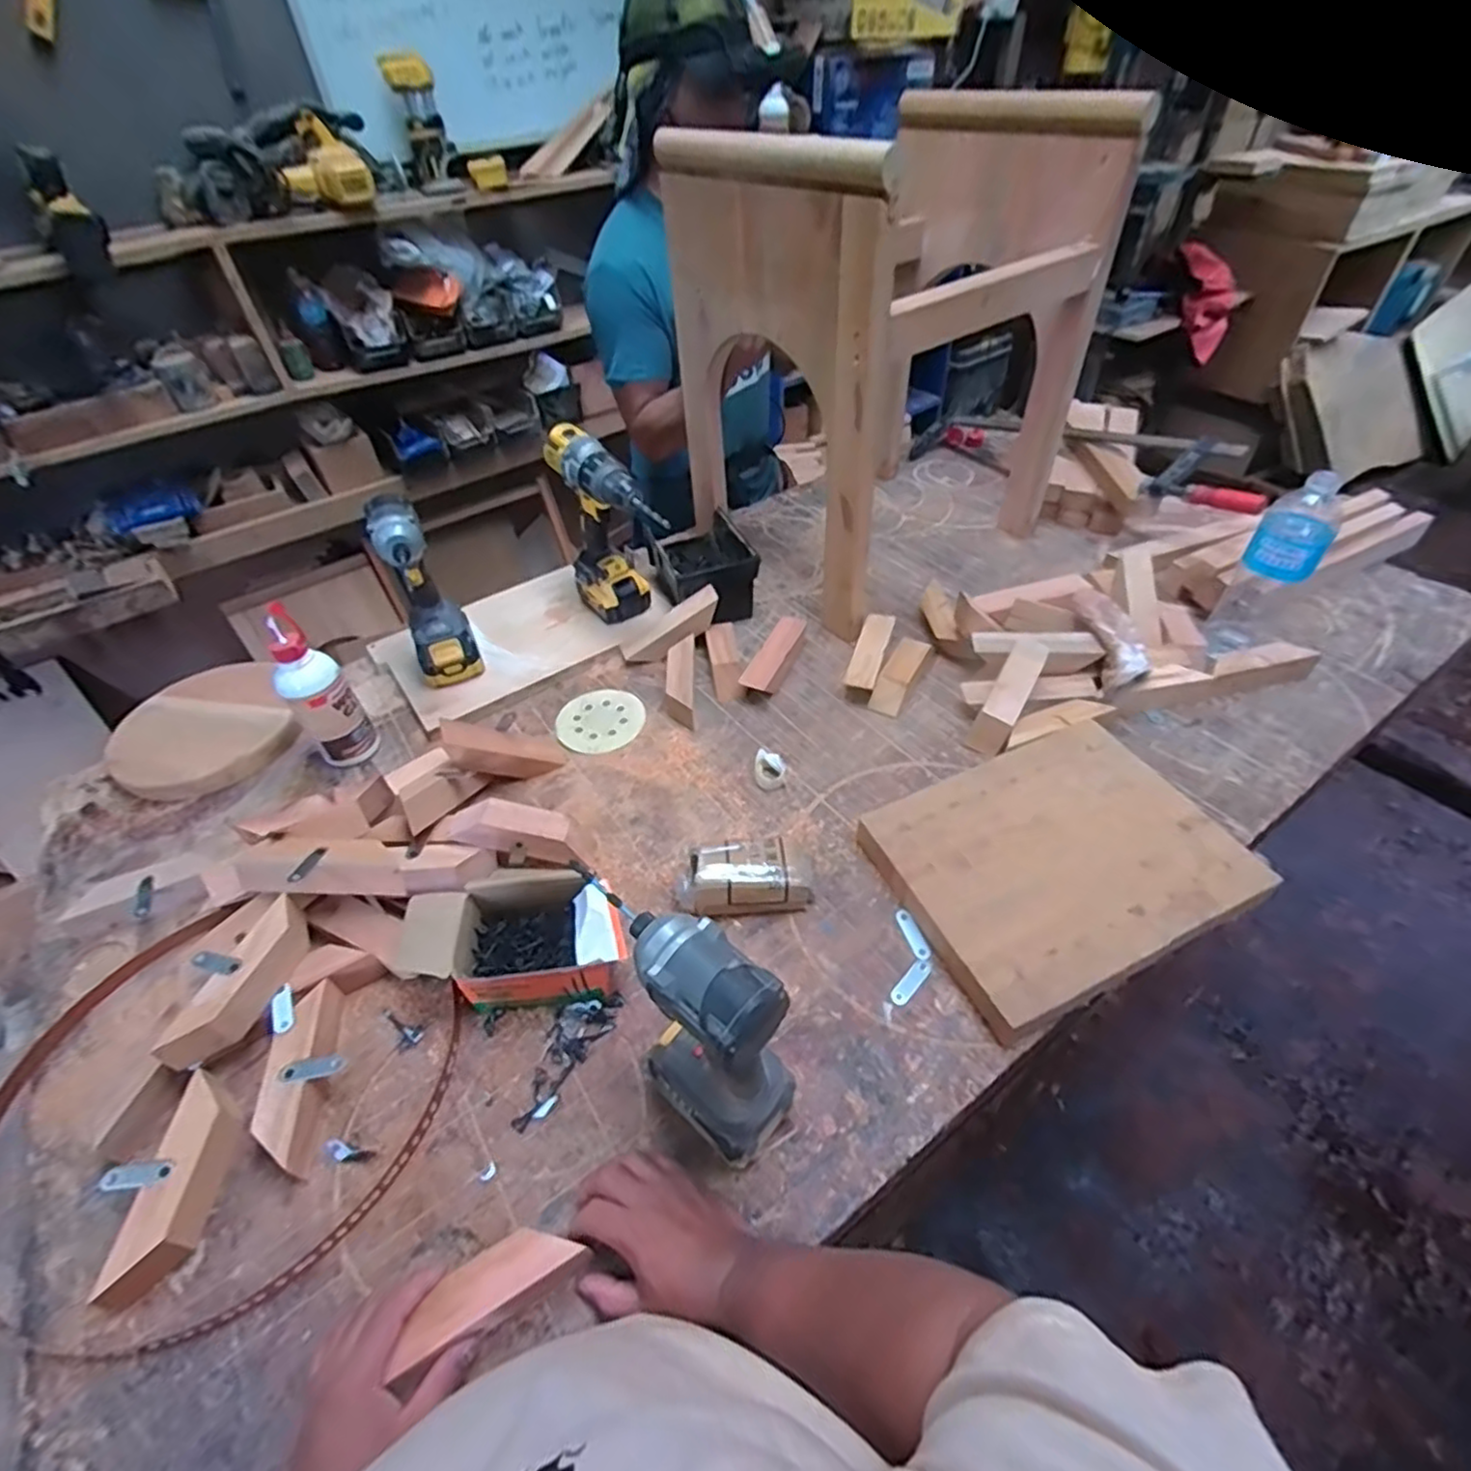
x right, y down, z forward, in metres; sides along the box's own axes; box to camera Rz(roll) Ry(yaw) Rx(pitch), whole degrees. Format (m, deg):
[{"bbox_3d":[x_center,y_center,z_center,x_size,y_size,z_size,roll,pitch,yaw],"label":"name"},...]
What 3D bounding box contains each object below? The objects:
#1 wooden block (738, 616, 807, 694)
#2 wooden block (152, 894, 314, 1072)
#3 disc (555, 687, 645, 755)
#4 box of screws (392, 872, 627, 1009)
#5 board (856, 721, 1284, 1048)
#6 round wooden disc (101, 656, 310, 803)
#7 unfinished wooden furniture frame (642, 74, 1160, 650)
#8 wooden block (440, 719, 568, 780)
[{"bbox_3d":[0.057,-0.113,1.000,0.048,0.037,0.158,18,50,21],"label":"wooden block"},{"bbox_3d":[-0.447,0.225,0.632,0.045,0.050,0.152,8,47,11],"label":"wooden block"},{"bbox_3d":[-0.185,-0.022,0.943,0.115,0.004,0.120,-2,46,2],"label":"disc"},{"bbox_3d":[-0.213,0.203,0.681,0.203,0.074,0.112,-7,46,-2],"label":"box of screws"},{"bbox_3d":[0.336,0.134,0.728,0.331,0.050,0.253,-20,48,-14],"label":"board"},{"bbox_3d":[-0.726,-0.010,0.943,0.215,0.039,0.241,-31,52,-23],"label":"round wooden disc"},{"bbox_3d":[0.214,-0.555,1.014,0.480,0.521,0.388,-34,53,-25],"label":"unfinished wooden furniture frame"},{"bbox_3d":[-0.292,0.018,0.858,0.160,0.042,0.064,14,24,-50],"label":"wooden block"}]

